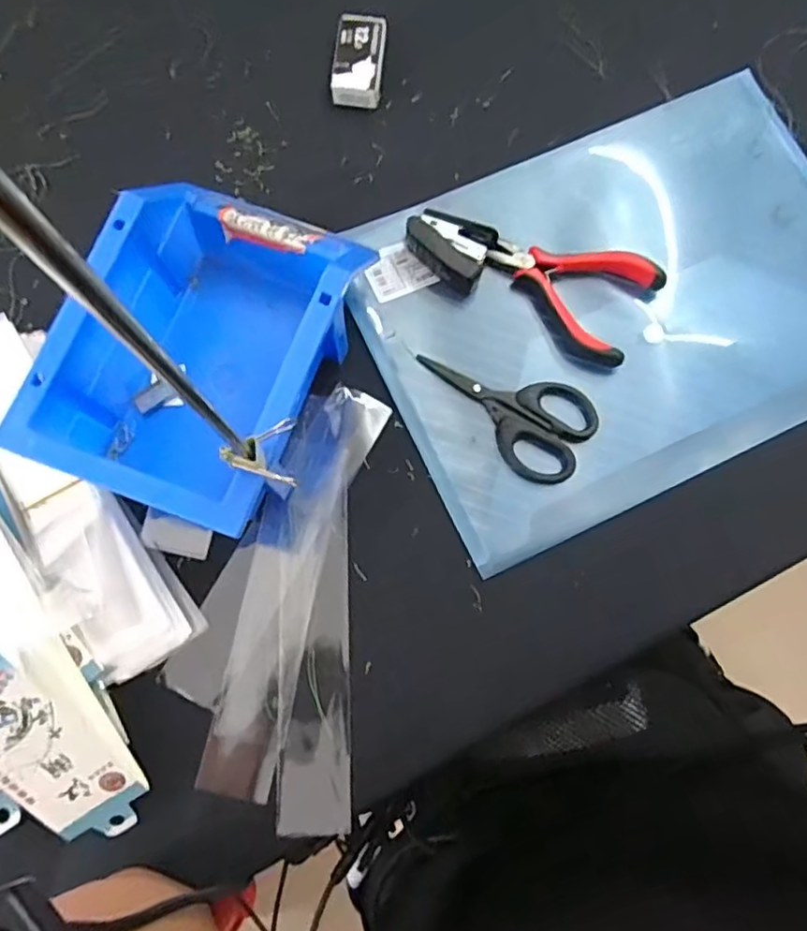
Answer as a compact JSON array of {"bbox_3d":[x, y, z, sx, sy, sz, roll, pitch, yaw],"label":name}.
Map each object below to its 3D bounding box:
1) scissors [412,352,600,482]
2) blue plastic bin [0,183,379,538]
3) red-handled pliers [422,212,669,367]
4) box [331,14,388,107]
[{"bbox_3d":[0.061,-0.037,0.376,0.111,0.011,0.061,31,79,5],"label":"scissors"},{"bbox_3d":[-0.106,-0.066,0.342,0.125,0.082,0.187,20,78,3],"label":"blue plastic bin"},{"bbox_3d":[0.084,-0.125,0.386,0.145,0.022,0.067,31,79,5],"label":"red-handled pliers"},{"bbox_3d":[-0.030,-0.276,0.417,0.034,0.017,0.062,4,78,-1],"label":"box"}]

